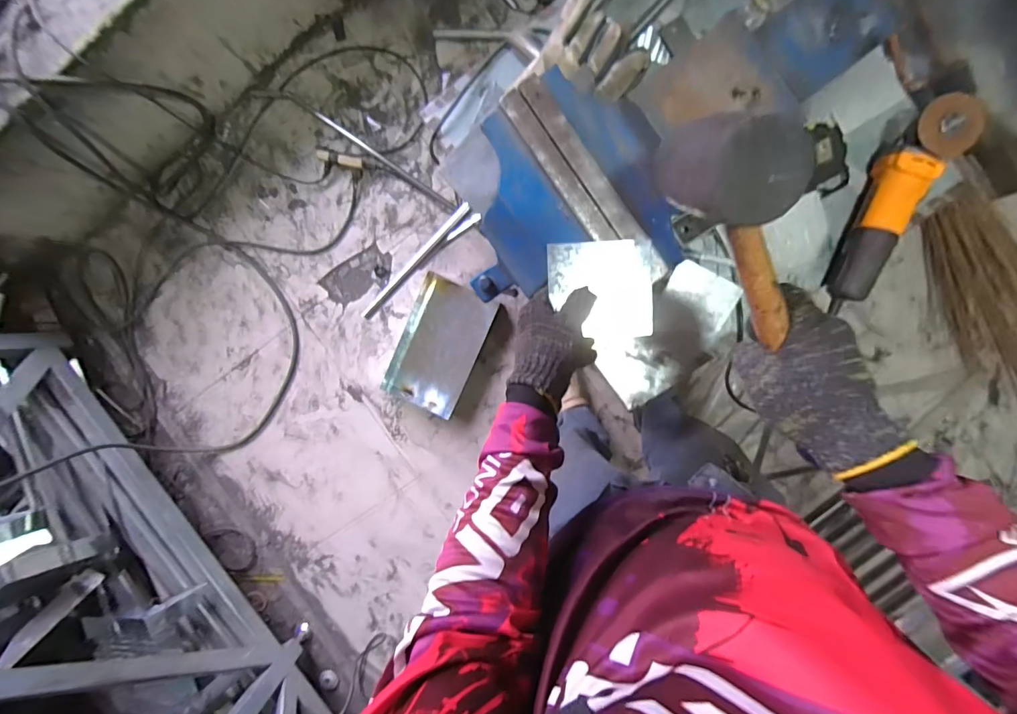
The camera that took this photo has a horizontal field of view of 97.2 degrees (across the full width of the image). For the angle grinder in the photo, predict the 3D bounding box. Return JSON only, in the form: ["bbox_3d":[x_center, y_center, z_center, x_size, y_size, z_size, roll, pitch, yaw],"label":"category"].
[{"bbox_3d":[0.549,-0.213,0.636,0.077,0.085,0.281,24,98,3],"label":"angle grinder"}]

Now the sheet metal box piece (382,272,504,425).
[{"bbox_3d":[-0.202,-0.029,1.305,0.219,0.042,0.369,25,98,2],"label":"sheet metal box piece"}]

